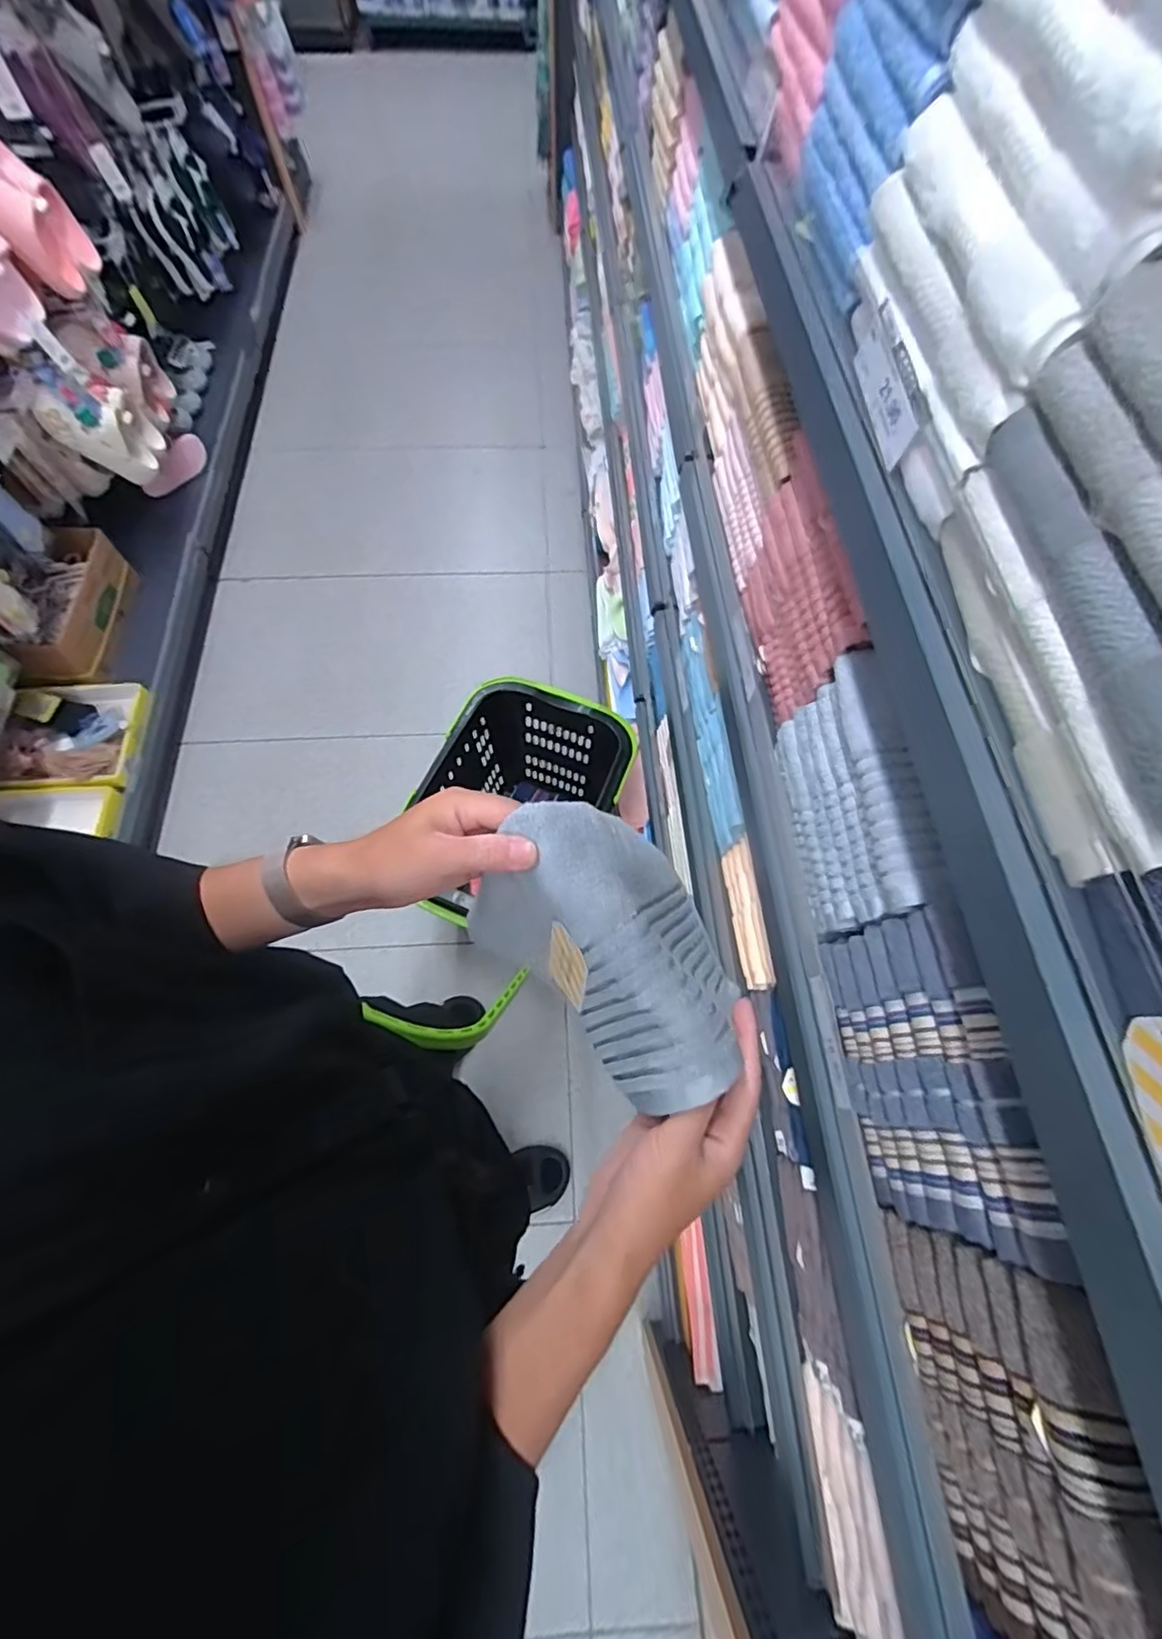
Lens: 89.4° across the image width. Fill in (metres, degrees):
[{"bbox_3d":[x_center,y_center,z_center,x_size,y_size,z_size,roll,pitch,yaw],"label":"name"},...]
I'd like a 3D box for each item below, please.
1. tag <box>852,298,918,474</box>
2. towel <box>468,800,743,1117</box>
[{"bbox_3d":[0.191,-0.269,0.365,0.005,0.042,0.096,-4,68,-2],"label":"tag"},{"bbox_3d":[0.030,0.076,0.381,0.174,0.146,0.128,43,74,15],"label":"towel"}]

